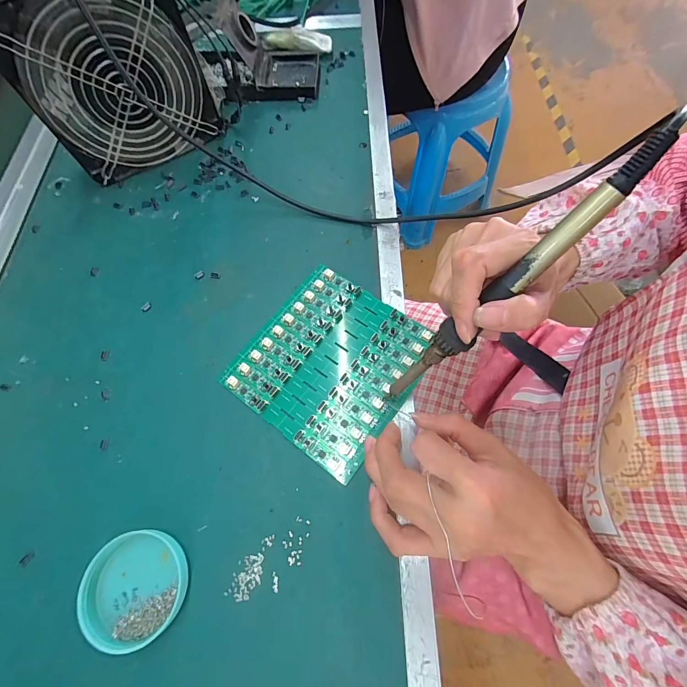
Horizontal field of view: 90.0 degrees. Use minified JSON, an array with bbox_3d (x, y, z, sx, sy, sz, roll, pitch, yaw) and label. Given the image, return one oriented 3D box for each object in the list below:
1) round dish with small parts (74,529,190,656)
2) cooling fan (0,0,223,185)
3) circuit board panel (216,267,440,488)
[{"bbox_3d":[-0.141,0.161,0.228,0.070,0.013,0.062,4,68,3],"label":"round dish with small parts"},{"bbox_3d":[-0.213,-0.252,0.323,0.149,0.155,0.058,-29,70,-10],"label":"cooling fan"},{"bbox_3d":[-0.011,0.012,0.286,0.134,0.006,0.140,34,74,16],"label":"circuit board panel"}]

